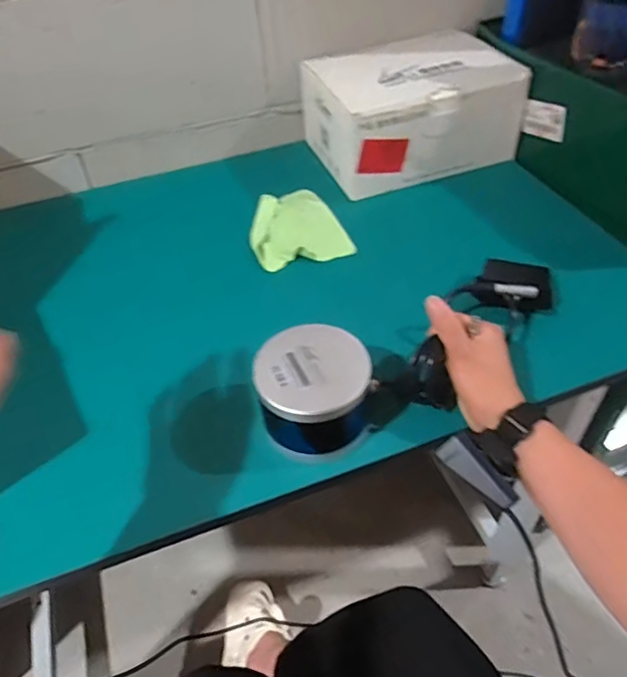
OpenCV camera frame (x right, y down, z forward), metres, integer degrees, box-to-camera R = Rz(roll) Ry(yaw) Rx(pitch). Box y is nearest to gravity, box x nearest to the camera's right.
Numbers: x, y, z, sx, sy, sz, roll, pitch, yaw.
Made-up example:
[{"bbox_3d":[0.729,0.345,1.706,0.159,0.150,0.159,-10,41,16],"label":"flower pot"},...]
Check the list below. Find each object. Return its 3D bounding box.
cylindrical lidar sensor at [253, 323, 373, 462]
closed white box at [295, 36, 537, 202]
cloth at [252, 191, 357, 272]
[{"bbox_3d":[0.000,0.049,0.499,0.095,0.077,0.091,-3,46,3],"label":"cylindrical lidar sensor"},{"bbox_3d":[0.141,-0.344,0.829,0.266,0.129,0.211,-19,47,-12],"label":"closed white box"},{"bbox_3d":[-0.027,-0.152,0.748,0.122,0.012,0.159,-16,47,-10],"label":"cloth"}]

